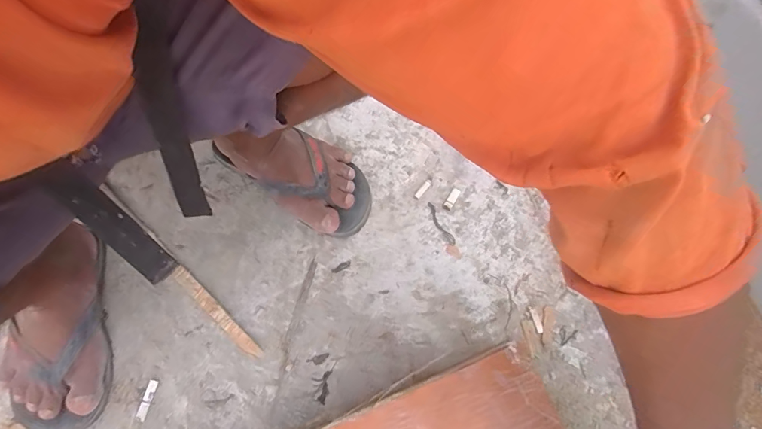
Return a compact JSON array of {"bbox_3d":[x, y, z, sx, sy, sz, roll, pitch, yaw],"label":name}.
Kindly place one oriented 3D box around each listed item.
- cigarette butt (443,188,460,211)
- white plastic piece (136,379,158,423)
[{"bbox_3d":[0.090,-0.020,0.539,0.012,0.004,0.031,31,71,14],"label":"cigarette butt"},{"bbox_3d":[-0.250,0.199,0.453,0.011,0.006,0.039,8,67,6],"label":"white plastic piece"}]

